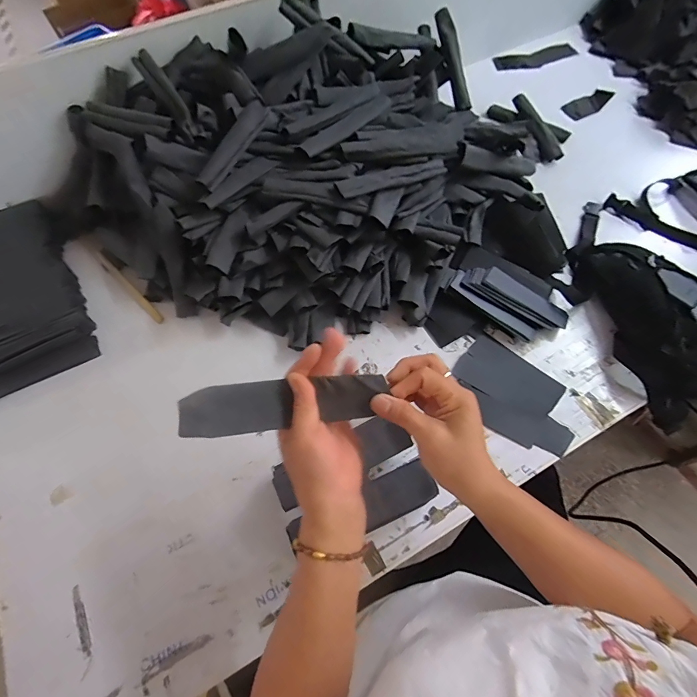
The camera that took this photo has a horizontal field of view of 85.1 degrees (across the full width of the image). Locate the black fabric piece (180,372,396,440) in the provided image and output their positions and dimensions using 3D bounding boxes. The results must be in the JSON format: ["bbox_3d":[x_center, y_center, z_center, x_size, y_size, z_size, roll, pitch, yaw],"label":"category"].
[{"bbox_3d":[-0.055,0.048,0.339,0.176,0.022,0.041,-6,64,-12],"label":"black fabric piece"}]

